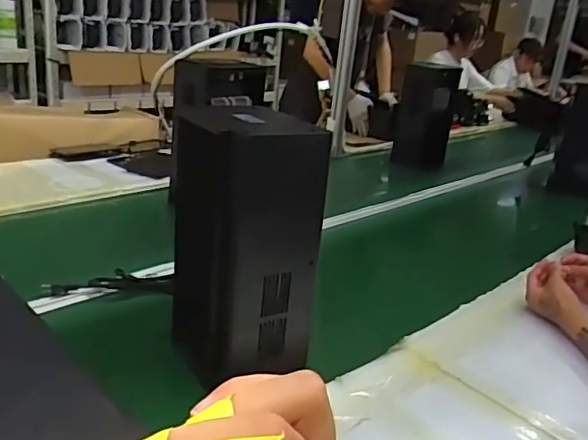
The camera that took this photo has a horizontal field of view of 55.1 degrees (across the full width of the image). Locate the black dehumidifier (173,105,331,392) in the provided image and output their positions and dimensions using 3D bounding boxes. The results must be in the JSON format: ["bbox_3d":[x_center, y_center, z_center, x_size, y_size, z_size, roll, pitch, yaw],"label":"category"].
[{"bbox_3d":[-0.063,0.029,0.754,0.133,0.327,0.164,-7,24,-31],"label":"black dehumidifier"}]

